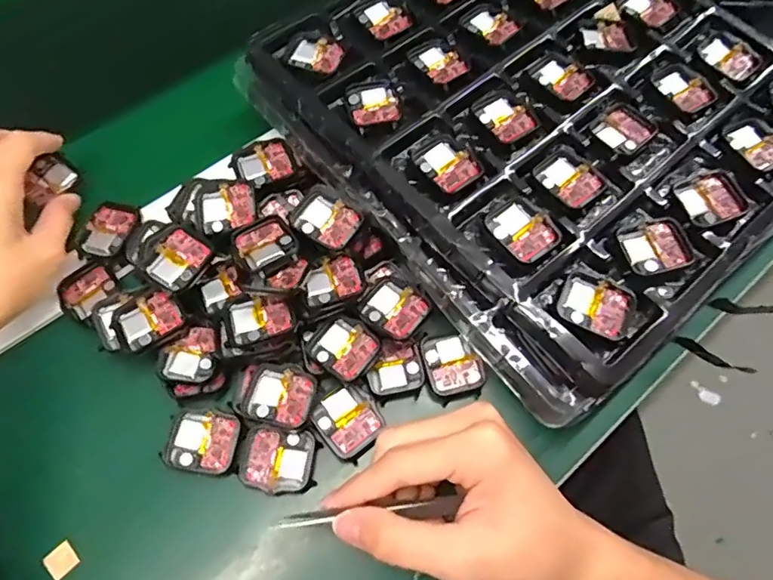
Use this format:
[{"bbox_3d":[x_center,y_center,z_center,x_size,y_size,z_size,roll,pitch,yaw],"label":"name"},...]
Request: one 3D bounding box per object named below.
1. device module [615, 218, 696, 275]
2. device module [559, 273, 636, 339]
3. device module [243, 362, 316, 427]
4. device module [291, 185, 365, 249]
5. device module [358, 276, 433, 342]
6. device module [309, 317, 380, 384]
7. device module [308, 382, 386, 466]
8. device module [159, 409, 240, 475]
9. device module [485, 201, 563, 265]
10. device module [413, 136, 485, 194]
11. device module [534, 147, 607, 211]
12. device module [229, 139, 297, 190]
[{"bbox_3d":[0.168,-0.028,0.340,0.041,0.005,0.035,-15,65,-8],"label":"device module"},{"bbox_3d":[0.124,0.009,0.322,0.041,0.007,0.034,25,66,11],"label":"device module"},{"bbox_3d":[-0.066,0.065,0.339,0.042,0.007,0.037,15,65,6],"label":"device module"},{"bbox_3d":[-0.039,-0.047,0.360,0.042,0.010,0.036,39,70,16],"label":"device module"},{"bbox_3d":[0.005,0.012,0.356,0.042,0.008,0.036,39,70,16],"label":"device module"},{"bbox_3d":[-0.027,0.037,0.352,0.040,0.007,0.036,34,68,14],"label":"device module"},{"bbox_3d":[-0.024,0.081,0.340,0.037,0.009,0.042,-36,70,-17],"label":"device module"},{"bbox_3d":[-0.113,0.092,0.333,0.041,0.006,0.037,5,64,2],"label":"device module"},{"bbox_3d":[0.085,-0.037,0.342,0.034,0.007,0.043,-35,70,-16],"label":"device module"},{"bbox_3d":[0.040,-0.084,0.360,0.034,0.007,0.043,-41,71,-18],"label":"device module"},{"bbox_3d":[0.120,-0.074,0.363,0.036,0.009,0.044,-36,70,-17],"label":"device module"},{"bbox_3d":[-0.088,-0.091,0.395,0.042,0.010,0.034,-28,68,-14],"label":"device module"}]

